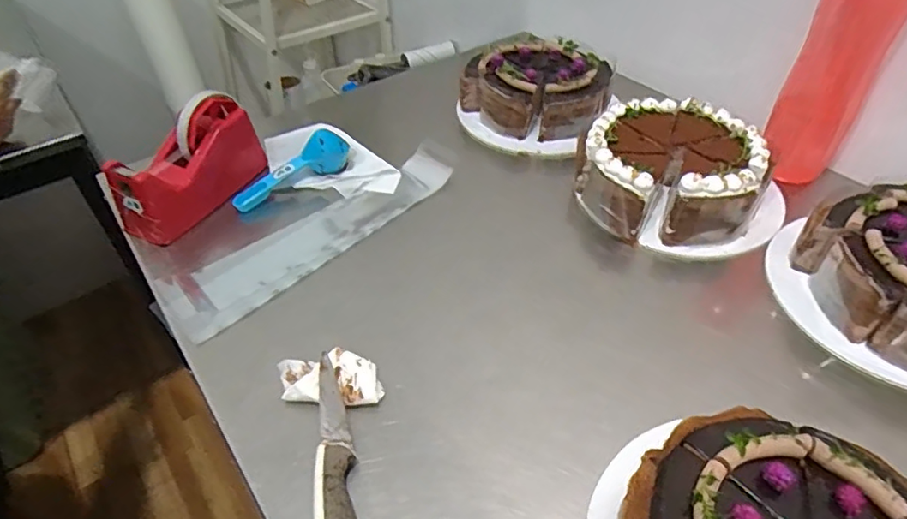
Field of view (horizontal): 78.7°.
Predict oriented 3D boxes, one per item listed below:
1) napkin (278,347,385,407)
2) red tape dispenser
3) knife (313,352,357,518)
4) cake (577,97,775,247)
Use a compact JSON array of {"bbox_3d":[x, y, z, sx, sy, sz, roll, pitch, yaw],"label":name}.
[{"bbox_3d":[-0.095,0.092,0.427,0.082,0.019,0.042,6,45,6],"label":"napkin"},{"bbox_3d":[-0.268,-0.100,0.573,0.060,0.101,0.171,31,53,28],"label":"red tape dispenser"},{"bbox_3d":[-0.079,0.146,0.365,0.027,0.024,0.184,-11,45,-10],"label":"knife"},{"bbox_3d":[0.226,-0.092,0.569,0.168,0.065,0.169,0,45,0],"label":"cake"}]

